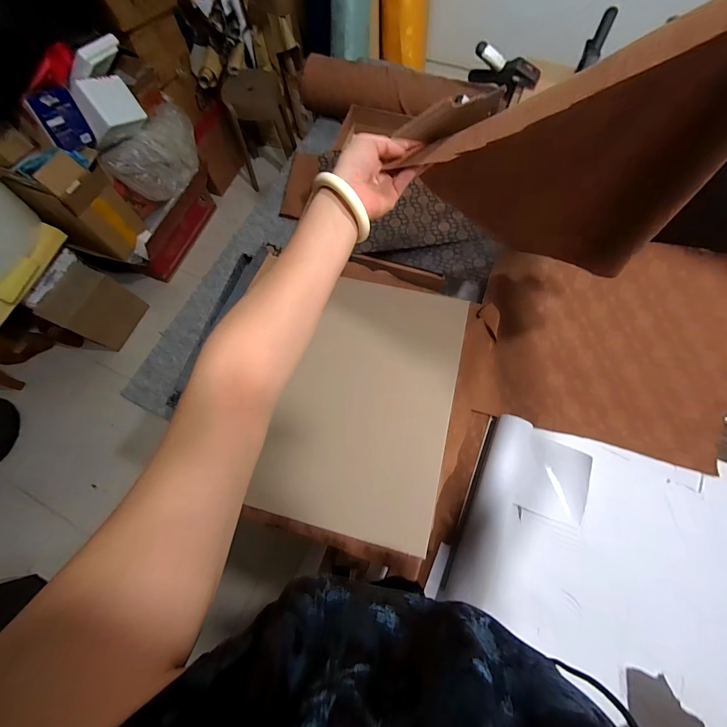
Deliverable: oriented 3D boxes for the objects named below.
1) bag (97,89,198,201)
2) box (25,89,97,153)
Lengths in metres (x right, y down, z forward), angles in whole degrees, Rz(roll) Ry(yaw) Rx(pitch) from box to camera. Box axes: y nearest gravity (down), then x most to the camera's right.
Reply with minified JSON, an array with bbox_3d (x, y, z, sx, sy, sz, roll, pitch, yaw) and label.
[{"bbox_3d":[-0.871,-0.901,1.419,0.133,0.239,0.435,24,72,10],"label":"bag"},{"bbox_3d":[-1.047,-0.843,1.153,0.026,0.163,0.138,21,56,27],"label":"box"}]

